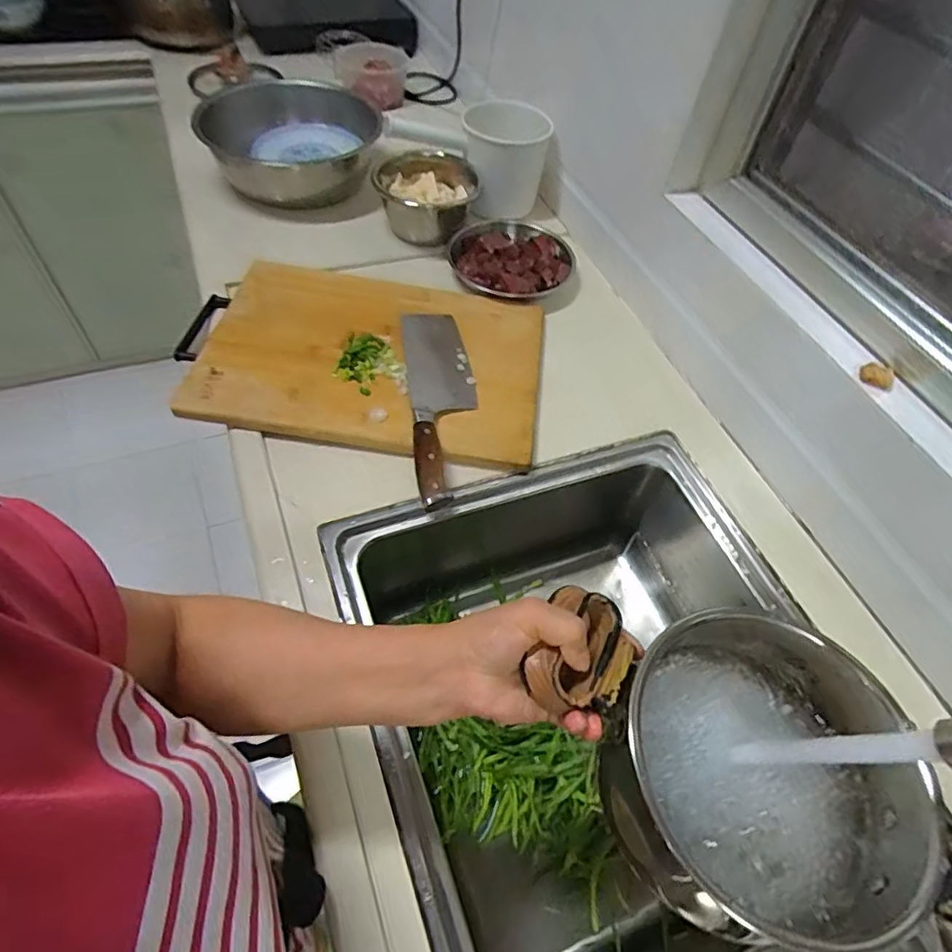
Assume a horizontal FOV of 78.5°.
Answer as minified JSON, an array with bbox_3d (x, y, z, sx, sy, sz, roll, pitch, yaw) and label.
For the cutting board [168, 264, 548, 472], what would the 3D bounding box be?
[{"bbox_3d":[-0.118,-0.145,0.715,0.397,0.036,0.269,8,54,0],"label":"cutting board"}]

